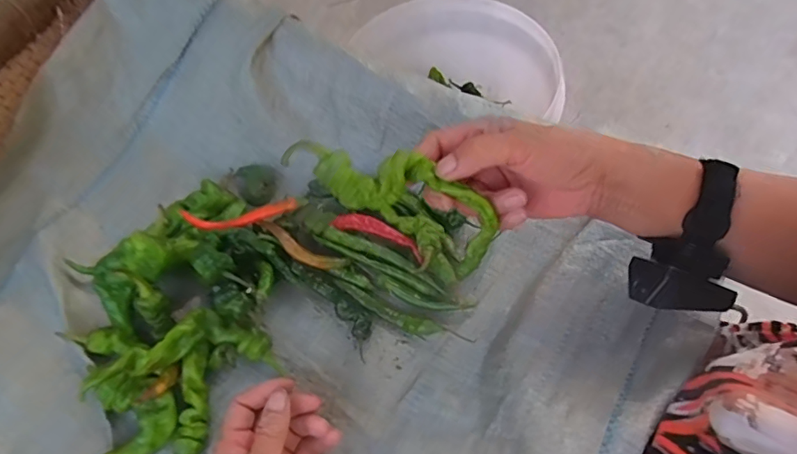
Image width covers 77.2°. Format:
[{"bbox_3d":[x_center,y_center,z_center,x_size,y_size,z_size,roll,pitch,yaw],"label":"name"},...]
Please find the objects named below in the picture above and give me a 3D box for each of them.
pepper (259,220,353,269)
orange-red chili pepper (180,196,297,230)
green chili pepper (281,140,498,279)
[{"bbox_3d":[-0.087,0.019,0.440,0.086,0.018,0.022,29,61,0],"label":"pepper"},{"bbox_3d":[-0.138,-0.011,0.438,0.094,0.016,0.020,-14,58,-7],"label":"orange-red chili pepper"},{"bbox_3d":[-0.003,-0.020,0.331,0.148,0.046,0.040,23,58,-10],"label":"green chili pepper"}]

